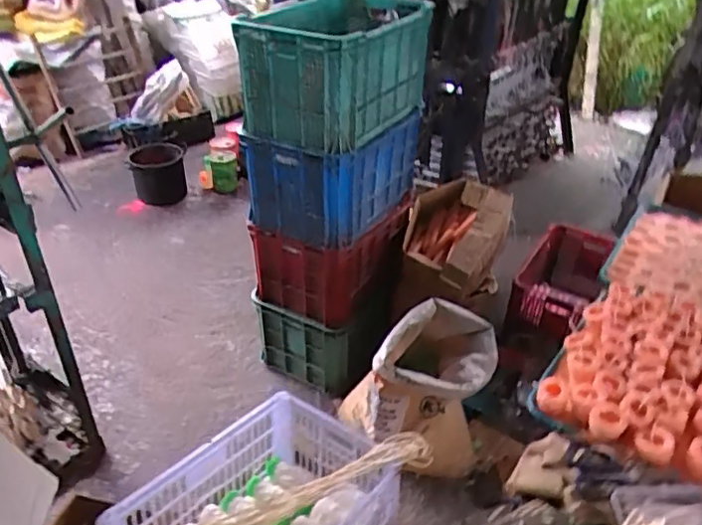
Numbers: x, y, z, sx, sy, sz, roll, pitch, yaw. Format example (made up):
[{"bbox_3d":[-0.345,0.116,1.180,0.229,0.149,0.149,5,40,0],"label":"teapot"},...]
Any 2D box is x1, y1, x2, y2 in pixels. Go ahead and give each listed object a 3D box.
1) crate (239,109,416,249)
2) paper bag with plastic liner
[{"bbox_3d":[-0.061,-0.283,1.694,0.380,0.296,0.446,13,36,17],"label":"crate"},{"bbox_3d":[0.210,0.350,1.611,0.396,0.426,0.270,-9,36,-14],"label":"paper bag with plastic liner"}]

